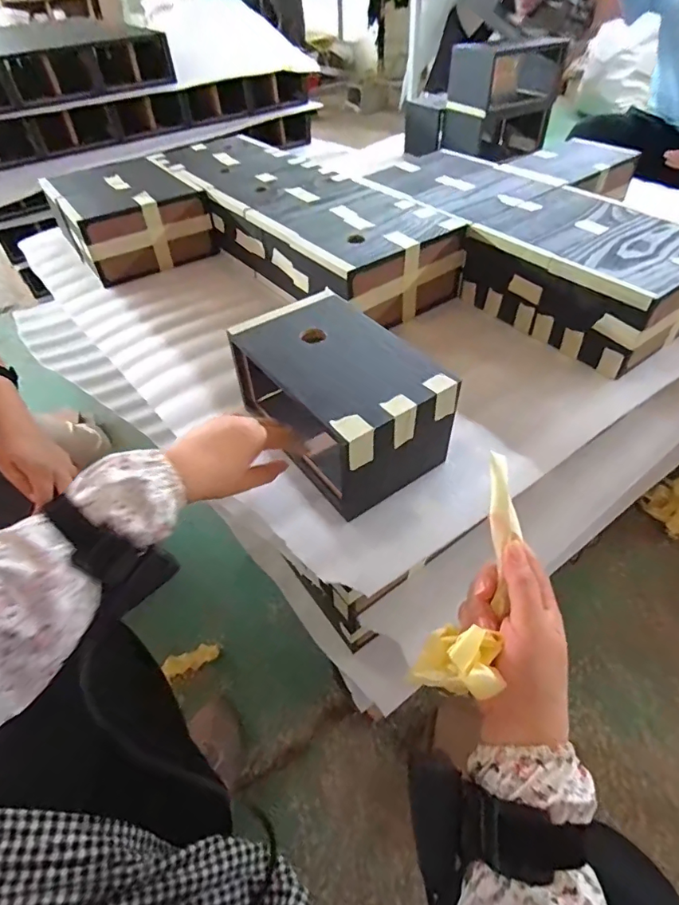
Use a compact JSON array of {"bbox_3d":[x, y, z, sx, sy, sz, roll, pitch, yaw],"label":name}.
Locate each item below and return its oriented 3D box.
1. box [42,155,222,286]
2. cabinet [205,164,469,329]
[{"bbox_3d":[-0.394,-0.442,0.877,0.219,0.105,0.264,-32,54,-23],"label":"box"},{"bbox_3d":[-0.037,-0.366,0.778,0.226,0.099,0.451,-31,54,-23],"label":"cabinet"}]

